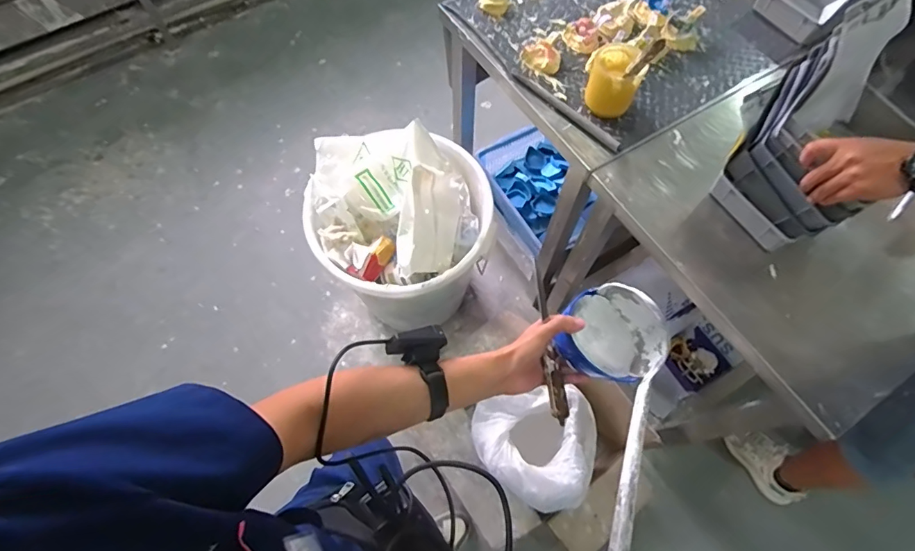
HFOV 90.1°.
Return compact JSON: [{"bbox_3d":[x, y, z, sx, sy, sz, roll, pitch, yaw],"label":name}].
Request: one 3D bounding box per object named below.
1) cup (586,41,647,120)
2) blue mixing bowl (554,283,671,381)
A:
[{"bbox_3d":[0.325,-0.413,0.955,0.112,0.106,0.136,19,67,8],"label":"cup"},{"bbox_3d":[0.201,0.076,0.586,0.126,0.106,0.097,35,73,13],"label":"blue mixing bowl"}]

